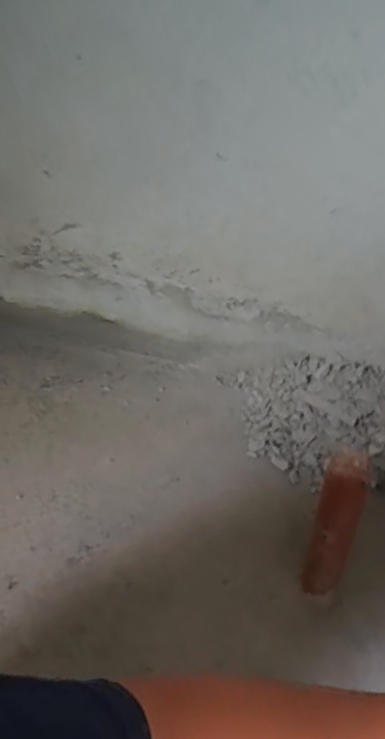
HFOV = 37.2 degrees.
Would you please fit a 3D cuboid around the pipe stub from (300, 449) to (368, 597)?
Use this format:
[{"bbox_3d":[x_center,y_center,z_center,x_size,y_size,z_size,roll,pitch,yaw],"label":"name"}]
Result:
[{"bbox_3d":[0.188,0.231,0.783,0.061,0.289,0.043,16,40,16],"label":"pipe stub"}]

